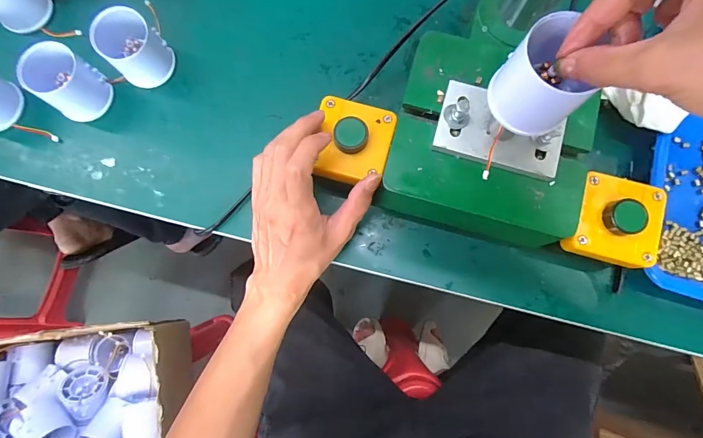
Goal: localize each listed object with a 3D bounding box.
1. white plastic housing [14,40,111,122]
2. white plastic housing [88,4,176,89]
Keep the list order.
[{"bbox_3d":[-0.265,-0.127,0.345,0.051,0.058,0.050,0,78,0],"label":"white plastic housing"},{"bbox_3d":[-0.208,-0.164,0.357,0.052,0.055,0.052,0,78,0],"label":"white plastic housing"}]

